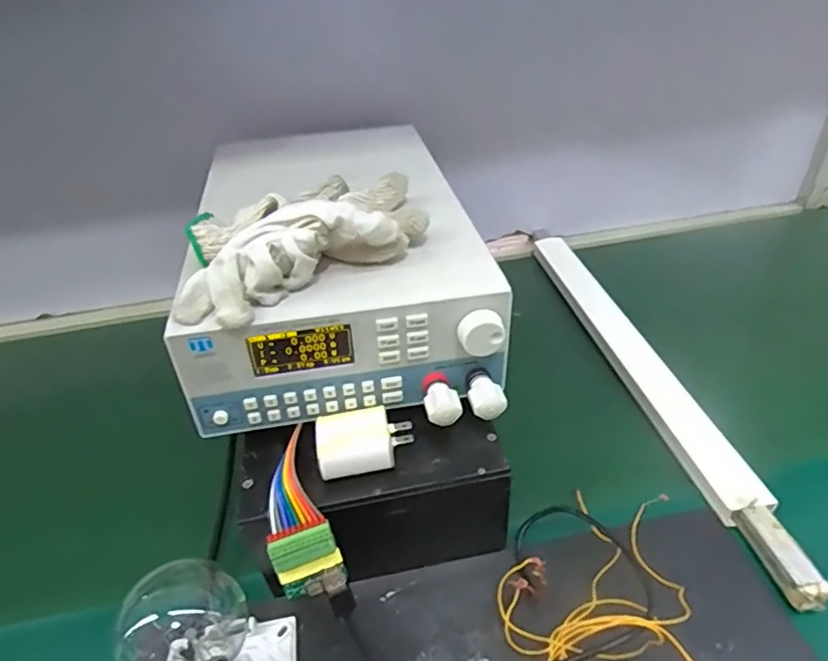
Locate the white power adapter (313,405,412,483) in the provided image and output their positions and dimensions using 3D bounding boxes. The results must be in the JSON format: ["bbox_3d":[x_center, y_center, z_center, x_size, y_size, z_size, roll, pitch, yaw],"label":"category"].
[{"bbox_3d":[-0.033,0.074,0.379,0.061,0.025,0.042,-8,38,-3],"label":"white power adapter"}]

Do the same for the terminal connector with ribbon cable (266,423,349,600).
[{"bbox_3d":[-0.077,0.122,0.364,0.040,0.022,0.103,-17,79,-14],"label":"terminal connector with ribbon cable"}]

